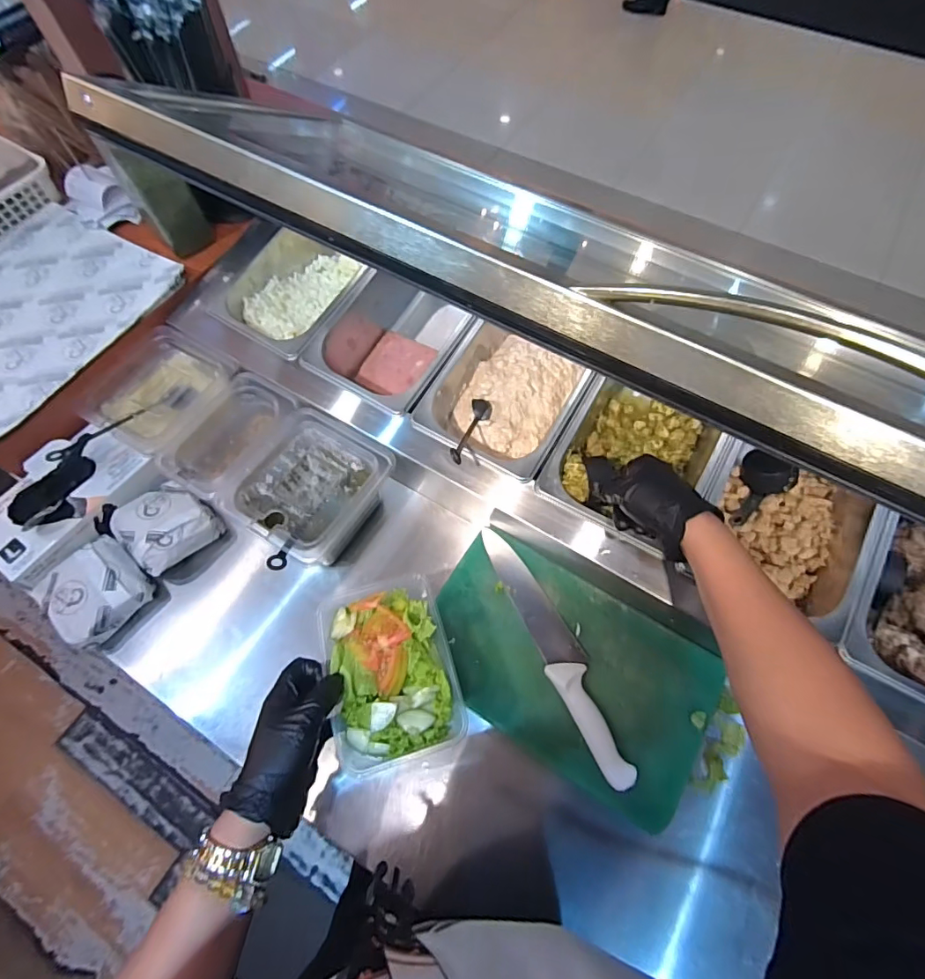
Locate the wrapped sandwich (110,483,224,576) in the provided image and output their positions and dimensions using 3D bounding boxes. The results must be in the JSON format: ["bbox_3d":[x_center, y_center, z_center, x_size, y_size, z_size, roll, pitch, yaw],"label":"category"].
[{"bbox_3d":[-0.394,0.045,0.662,0.108,0.046,0.108,41,72,17],"label":"wrapped sandwich"}]

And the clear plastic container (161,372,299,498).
[{"bbox_3d":[-0.306,-0.064,0.678,0.117,0.072,0.173,26,68,12],"label":"clear plastic container"}]

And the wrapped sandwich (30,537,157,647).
[{"bbox_3d":[-0.460,0.125,0.626,0.109,0.037,0.110,34,70,15],"label":"wrapped sandwich"}]

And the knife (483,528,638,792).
[{"bbox_3d":[0.107,0.176,0.583,0.048,0.029,0.308,-24,67,-10],"label":"knife"}]

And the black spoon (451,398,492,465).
[{"bbox_3d":[0.013,-0.075,0.633,0.027,0.029,0.180,11,27,6],"label":"black spoon"}]

